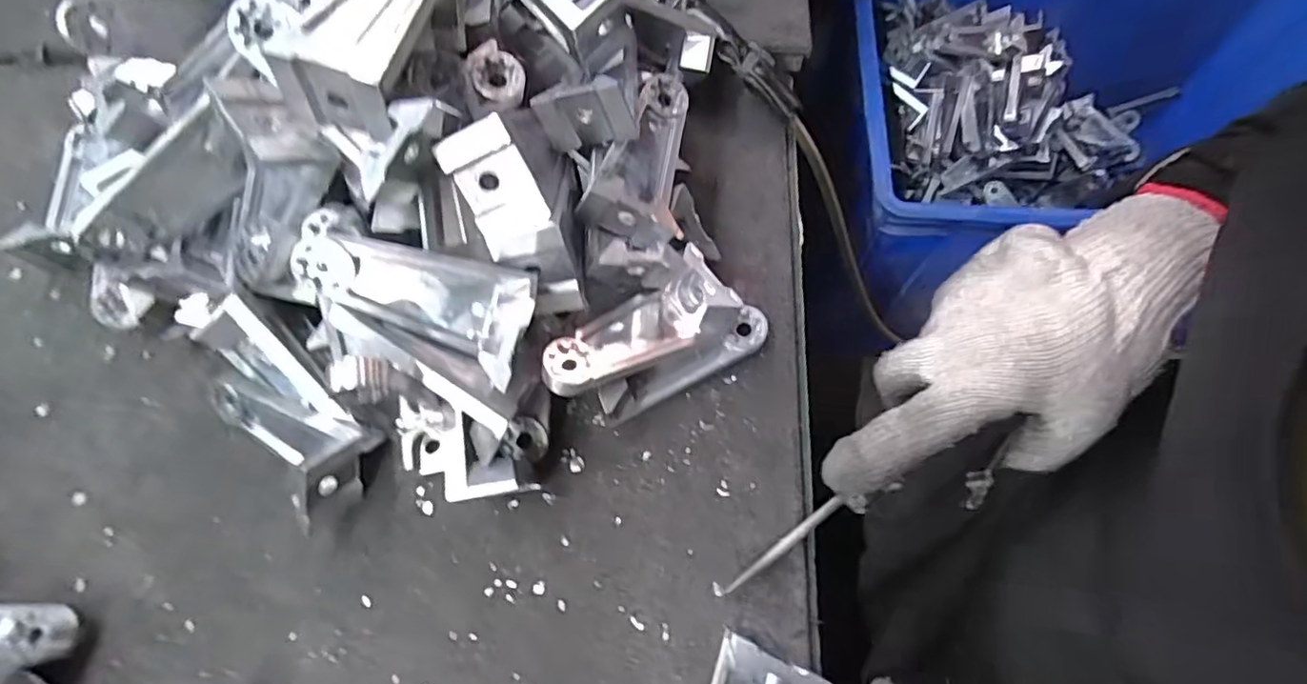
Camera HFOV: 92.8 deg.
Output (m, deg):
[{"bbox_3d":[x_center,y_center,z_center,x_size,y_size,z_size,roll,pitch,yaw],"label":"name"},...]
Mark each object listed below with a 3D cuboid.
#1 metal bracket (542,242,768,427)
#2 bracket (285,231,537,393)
[{"bbox_3d":[0.003,0.002,0.313,0.106,0.047,0.053,-37,73,-11],"label":"metal bracket"},{"bbox_3d":[-0.100,-0.019,0.265,0.094,0.030,0.046,18,71,-7],"label":"bracket"}]

